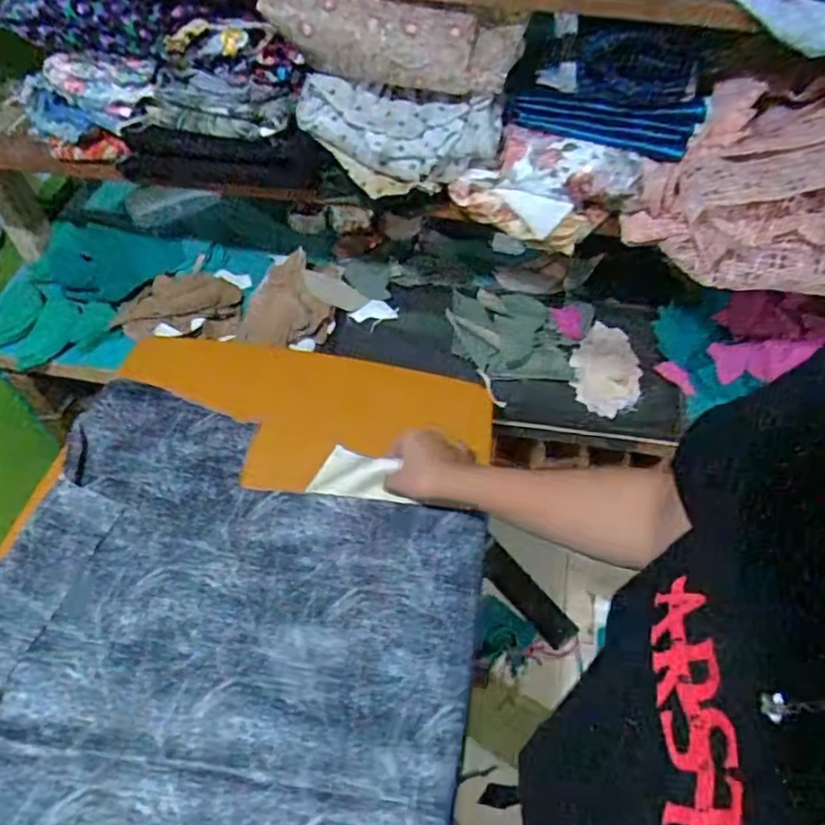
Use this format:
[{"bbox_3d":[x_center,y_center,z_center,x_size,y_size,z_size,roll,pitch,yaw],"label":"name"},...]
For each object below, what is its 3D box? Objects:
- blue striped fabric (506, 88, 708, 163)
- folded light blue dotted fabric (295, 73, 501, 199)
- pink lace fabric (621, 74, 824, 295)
[{"bbox_3d":[0.199,-0.305,0.669,0.195,0.048,0.040,9,54,5],"label":"blue striped fabric"},{"bbox_3d":[-0.016,-0.290,0.687,0.207,0.104,0.046,5,54,2],"label":"folded light blue dotted fabric"},{"bbox_3d":[0.397,-0.243,0.637,0.310,0.204,0.136,10,54,5],"label":"pink lace fabric"}]

